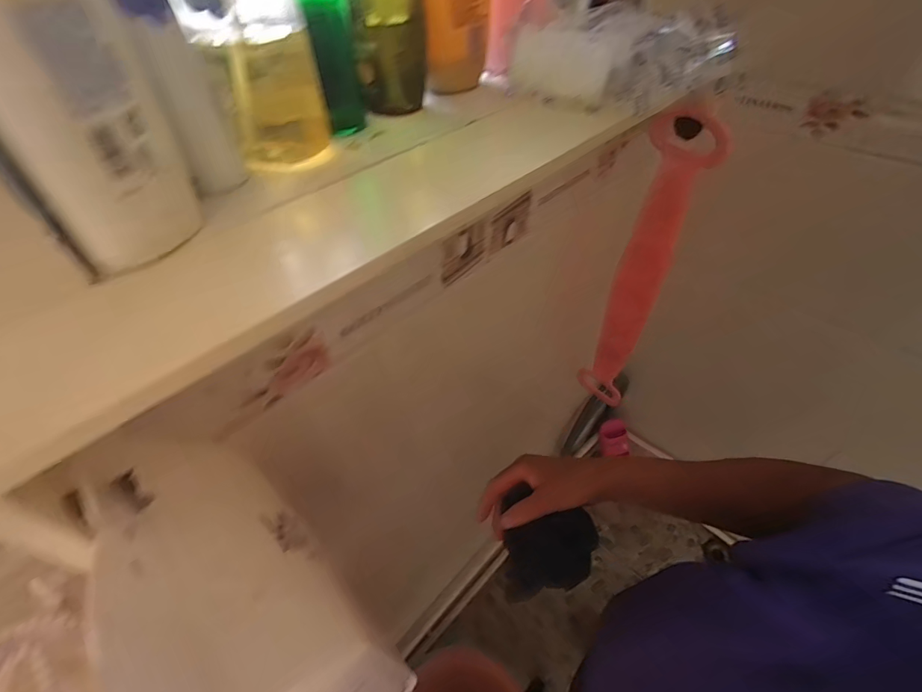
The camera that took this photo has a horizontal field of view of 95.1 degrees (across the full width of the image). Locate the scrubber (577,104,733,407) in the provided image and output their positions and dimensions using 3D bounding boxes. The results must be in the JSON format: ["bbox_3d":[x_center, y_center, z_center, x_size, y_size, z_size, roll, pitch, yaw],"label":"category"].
[{"bbox_3d":[0.312,-0.095,0.762,0.100,0.598,0.033,27,53,26],"label":"scrubber"}]

